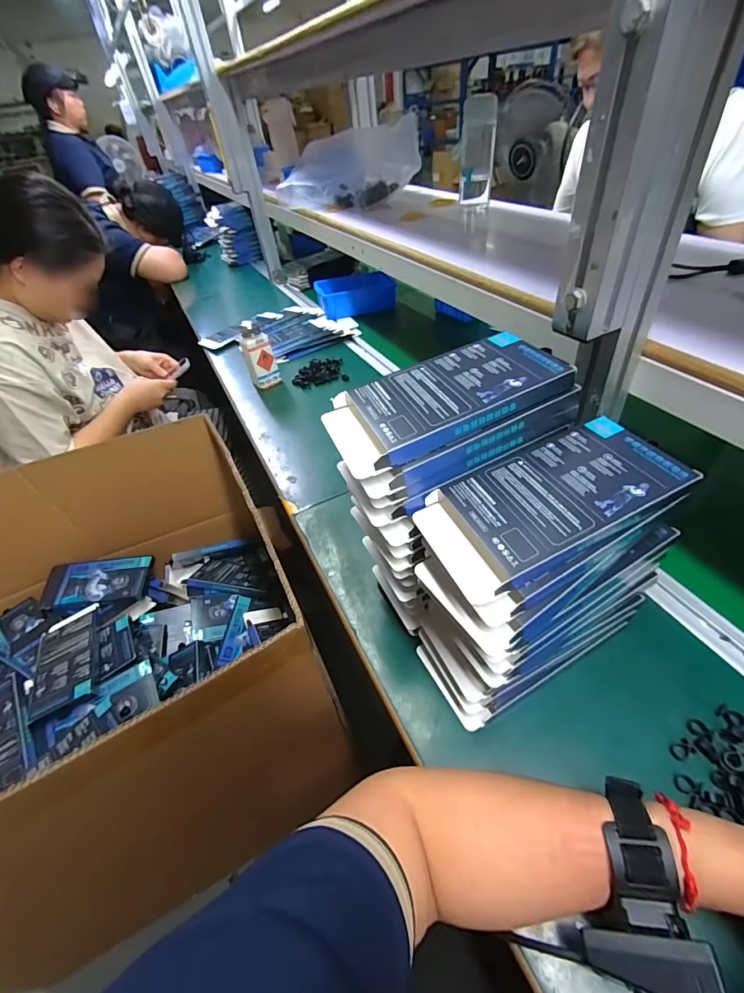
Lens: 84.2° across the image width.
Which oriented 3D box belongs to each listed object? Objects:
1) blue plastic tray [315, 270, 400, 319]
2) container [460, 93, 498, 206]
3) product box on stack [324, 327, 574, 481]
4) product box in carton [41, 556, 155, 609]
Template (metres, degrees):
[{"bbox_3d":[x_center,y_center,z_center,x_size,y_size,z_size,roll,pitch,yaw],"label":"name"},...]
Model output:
[{"bbox_3d":[-0.047,-0.548,1.105,0.194,0.062,0.145,-14,45,-6],"label":"blue plastic tray"},{"bbox_3d":[0.194,-0.629,0.761,0.061,0.148,0.058,6,46,13],"label":"container"},{"bbox_3d":[0.058,-0.085,0.350,0.193,0.018,0.098,-25,50,-8],"label":"product box on stack"},{"bbox_3d":[-0.536,0.166,0.802,0.192,0.028,0.098,-5,53,-6],"label":"product box in carton"}]

